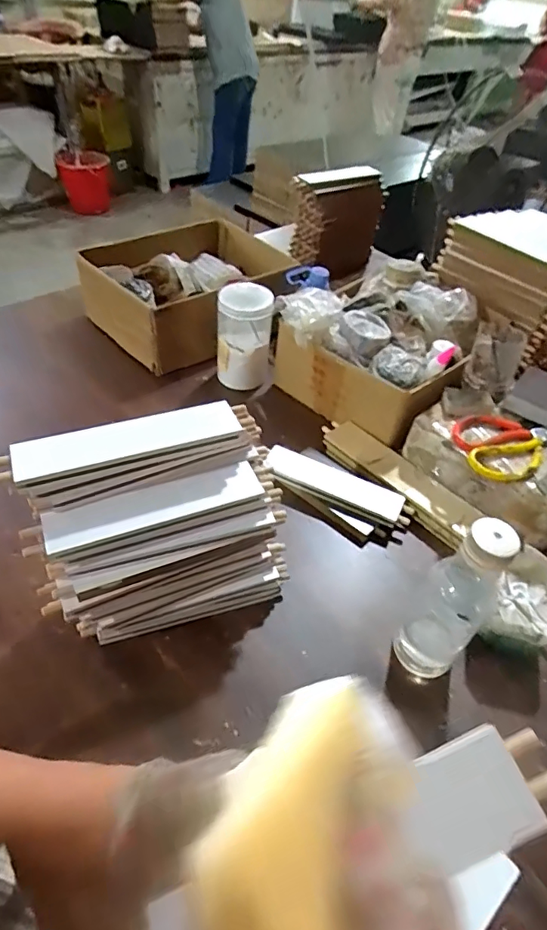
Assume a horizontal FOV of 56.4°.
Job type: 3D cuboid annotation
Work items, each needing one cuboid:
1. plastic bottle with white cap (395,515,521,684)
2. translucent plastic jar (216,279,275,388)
[{"bbox_3d":[0.167,0.127,0.478,0.056,0.196,0.060,-3,47,-10],"label":"plastic bottle with white cap"},{"bbox_3d":[-0.048,-0.211,0.846,0.088,0.163,0.099,3,46,-4],"label":"translucent plastic jar"}]

